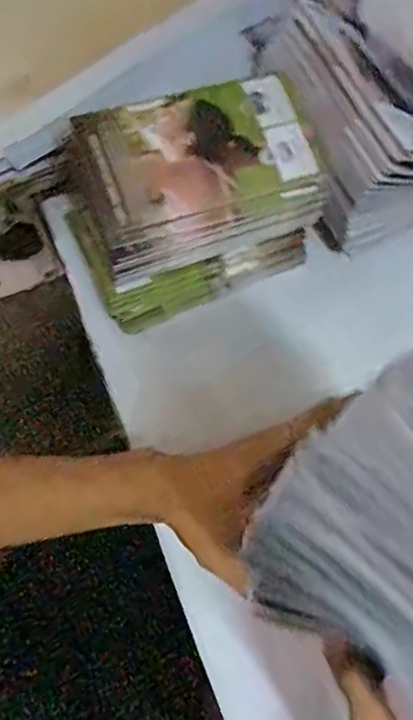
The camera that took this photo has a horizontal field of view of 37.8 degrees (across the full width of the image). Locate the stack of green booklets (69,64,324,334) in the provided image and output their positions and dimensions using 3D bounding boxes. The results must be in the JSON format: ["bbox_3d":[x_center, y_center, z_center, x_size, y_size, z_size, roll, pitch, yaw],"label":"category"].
[{"bbox_3d":[-0.007,-0.127,0.493,0.190,0.123,0.119,-16,66,-5],"label":"stack of green booklets"}]

